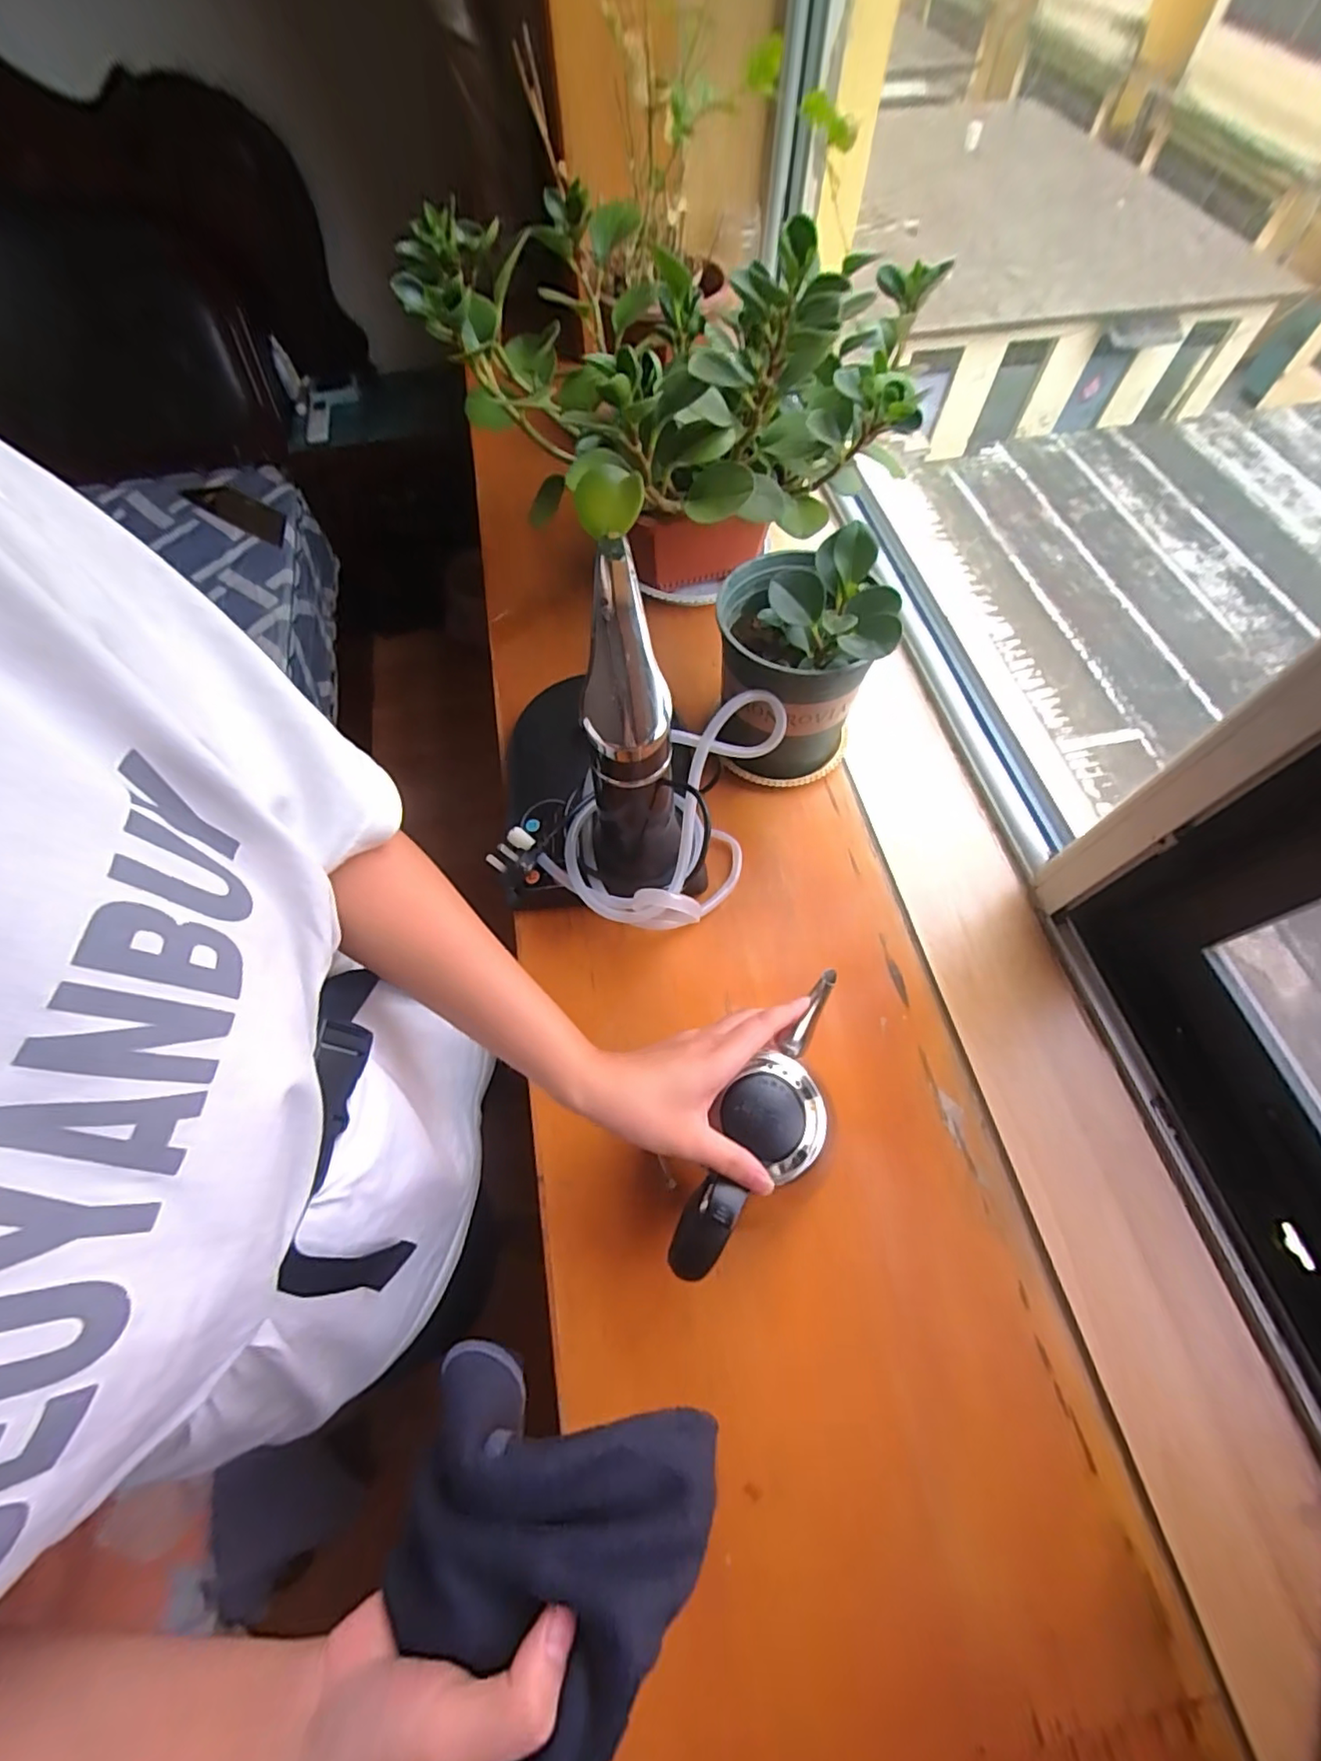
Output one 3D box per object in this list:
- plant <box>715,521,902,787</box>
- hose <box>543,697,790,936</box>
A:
[{"bbox_3d":[0.123,-0.204,0.559,0.143,0.246,0.183,9,65,6],"label":"plant"},{"bbox_3d":[0.006,-0.066,0.555,0.160,0.135,0.226,28,68,14],"label":"hose"}]

